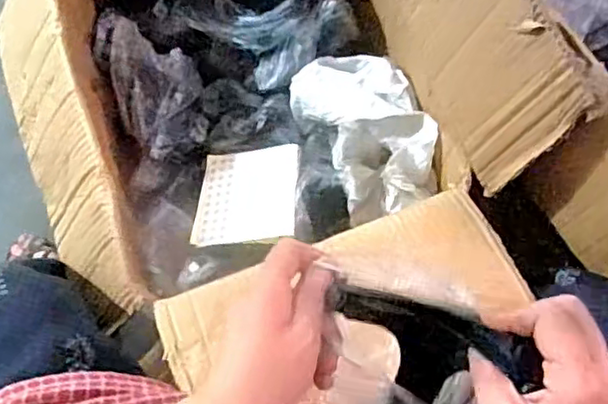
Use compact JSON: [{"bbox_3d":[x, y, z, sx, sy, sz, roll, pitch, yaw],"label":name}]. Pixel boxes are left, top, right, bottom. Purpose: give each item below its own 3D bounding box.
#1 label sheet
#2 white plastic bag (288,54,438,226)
[{"bbox_3d":[-0.063,-0.009,0.763,0.115,0.008,0.129,-4,54,13],"label":"label sheet"},{"bbox_3d":[0.076,-0.087,0.799,0.131,0.064,0.218,-20,70,-9],"label":"white plastic bag"}]

